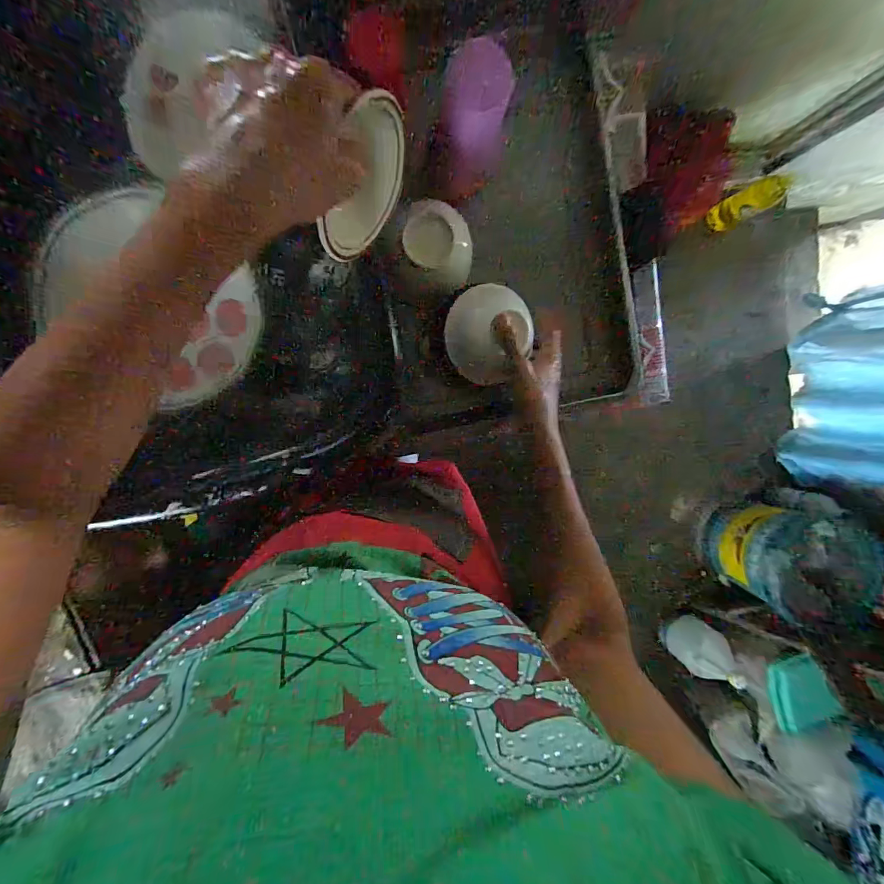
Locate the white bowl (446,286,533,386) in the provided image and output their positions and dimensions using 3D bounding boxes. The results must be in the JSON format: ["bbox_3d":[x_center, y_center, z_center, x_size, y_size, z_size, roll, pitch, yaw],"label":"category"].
[{"bbox_3d":[0.053,-0.119,0.462,0.092,0.047,0.111,12,94,-9],"label":"white bowl"}]

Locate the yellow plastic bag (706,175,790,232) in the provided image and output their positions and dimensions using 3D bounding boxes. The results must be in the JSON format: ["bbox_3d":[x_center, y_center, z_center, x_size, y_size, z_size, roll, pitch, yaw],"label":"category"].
[{"bbox_3d":[0.938,-0.735,1.323,0.063,0.215,0.091,-37,101,-36],"label":"yellow plastic bag"}]

